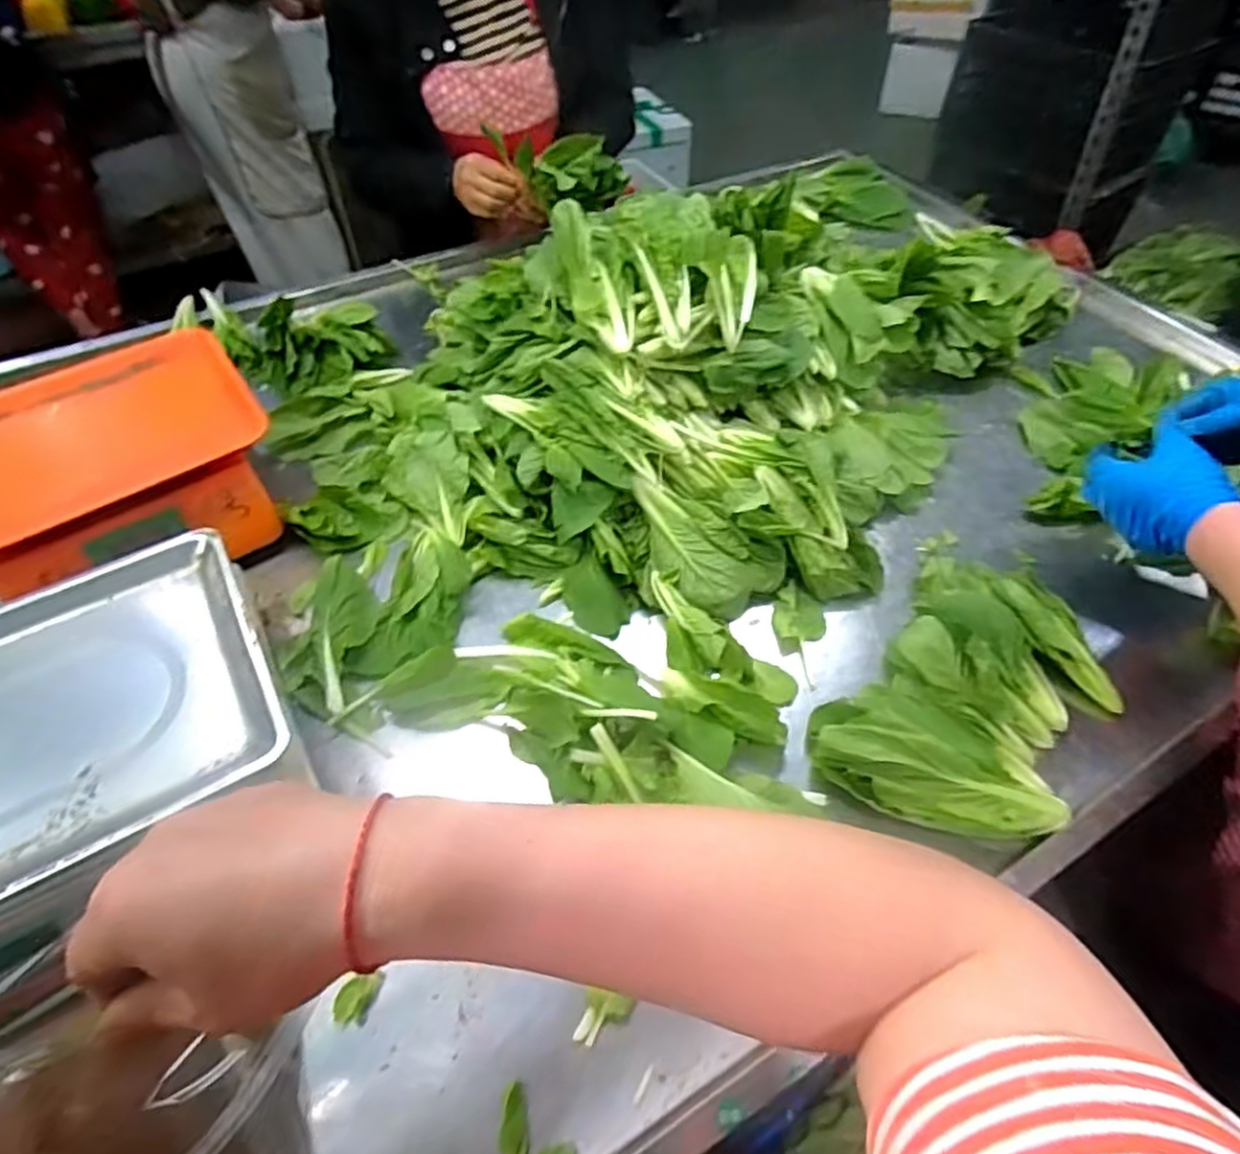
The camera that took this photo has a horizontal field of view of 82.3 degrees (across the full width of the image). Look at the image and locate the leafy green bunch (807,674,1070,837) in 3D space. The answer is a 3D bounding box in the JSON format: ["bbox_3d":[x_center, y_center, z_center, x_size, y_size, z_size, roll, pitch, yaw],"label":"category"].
[{"bbox_3d":[0.247,0.146,0.563,0.182,0.047,0.116,11,52,10],"label":"leafy green bunch"}]

